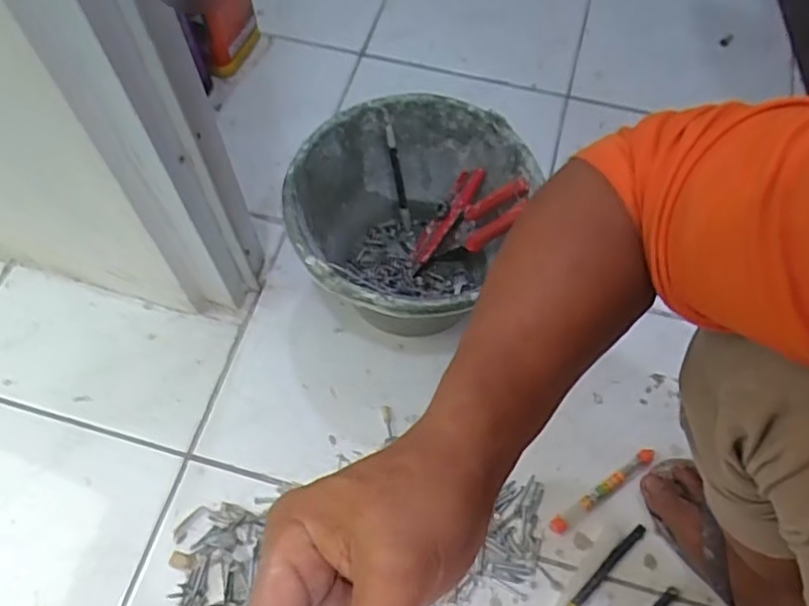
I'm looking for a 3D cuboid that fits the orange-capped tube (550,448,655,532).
[{"bbox_3d":[0.202,0.188,0.659,0.133,0.009,0.015,-31,68,-16],"label":"orange-capped tube"}]

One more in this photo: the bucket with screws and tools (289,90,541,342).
[{"bbox_3d":[0.000,-0.069,0.715,0.225,0.184,0.241,27,66,12],"label":"bucket with screws and tools"}]

